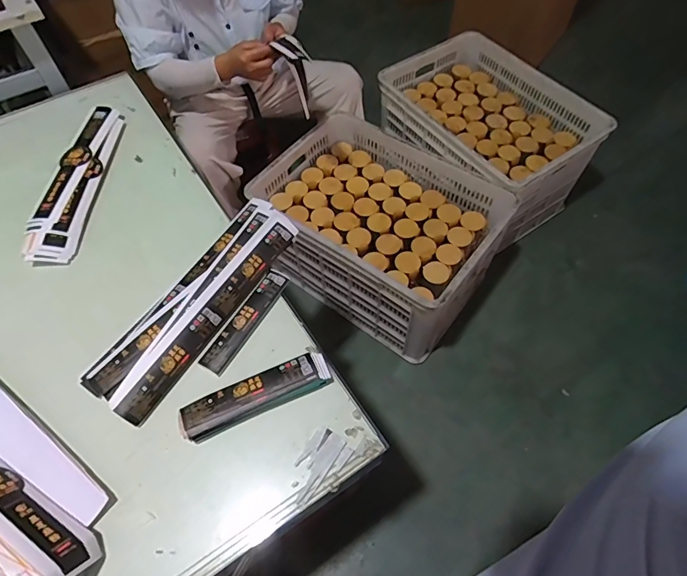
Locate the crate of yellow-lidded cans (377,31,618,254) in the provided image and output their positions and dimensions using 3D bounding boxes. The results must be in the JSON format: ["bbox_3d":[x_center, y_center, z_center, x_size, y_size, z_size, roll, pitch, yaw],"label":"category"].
[{"bbox_3d":[0.443,-0.498,1.455,0.498,0.378,0.623,-31,62,-16],"label":"crate of yellow-lidded cans"}]

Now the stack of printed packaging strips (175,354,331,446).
[{"bbox_3d":[-0.117,0.146,0.591,0.202,0.028,0.050,-23,61,-12],"label":"stack of printed packaging strips"}]

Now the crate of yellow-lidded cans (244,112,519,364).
[{"bbox_3d":[0.112,-0.158,1.298,0.607,0.364,0.452,32,65,20],"label":"crate of yellow-lidded cans"}]

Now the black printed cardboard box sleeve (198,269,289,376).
[{"bbox_3d":[-0.146,0.047,0.660,0.038,0.009,0.185,25,63,16],"label":"black printed cardboard box sleeve"}]

